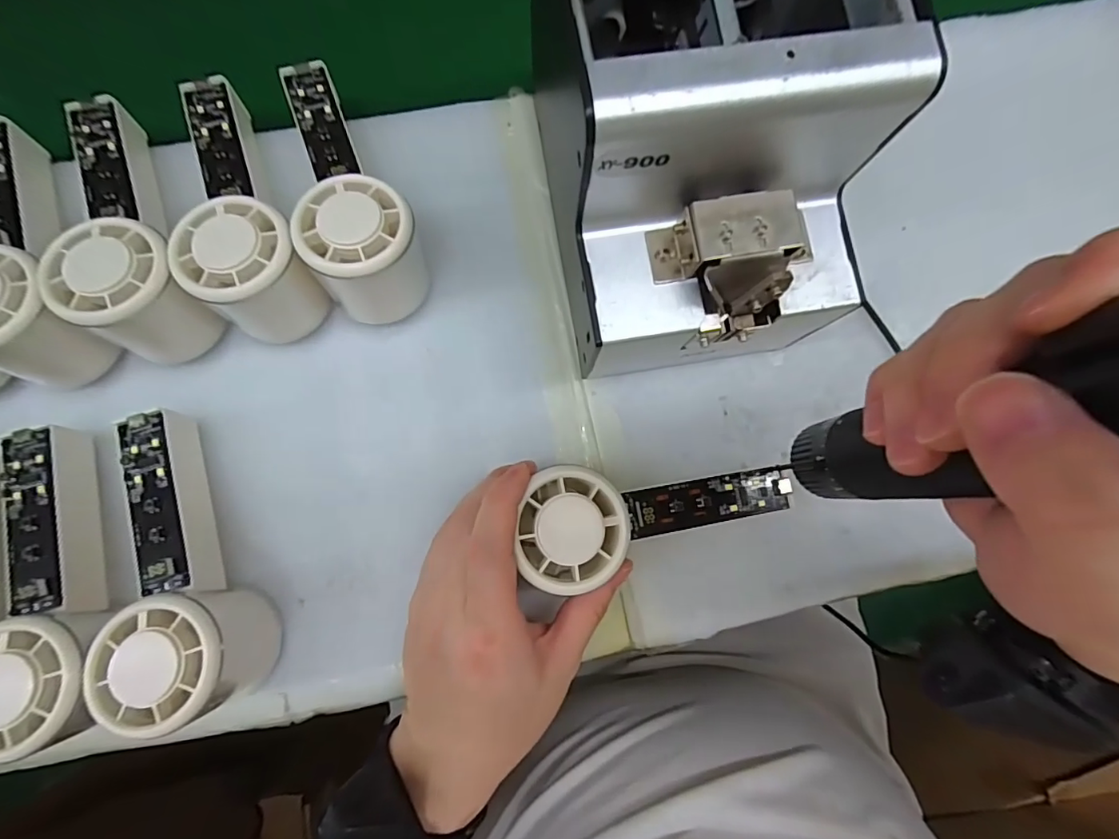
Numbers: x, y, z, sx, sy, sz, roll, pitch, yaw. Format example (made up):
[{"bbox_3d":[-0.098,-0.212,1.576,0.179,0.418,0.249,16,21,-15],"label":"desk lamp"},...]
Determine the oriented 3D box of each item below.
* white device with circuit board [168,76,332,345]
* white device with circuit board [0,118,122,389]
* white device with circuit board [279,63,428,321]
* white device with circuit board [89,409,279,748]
[{"bbox_3d":[-0.181,-0.118,0.272,0.056,0.061,0.154,-29,84,-4],"label":"white device with circuit board"},{"bbox_3d":[-0.293,-0.093,0.262,0.052,0.059,0.144,-29,84,-4],"label":"white device with circuit board"},{"bbox_3d":[-0.124,-0.129,0.274,0.053,0.064,0.148,-30,85,-4],"label":"white device with circuit board"},{"bbox_3d":[-0.190,0.073,0.260,0.053,0.070,0.151,-17,71,-5],"label":"white device with circuit board"}]

